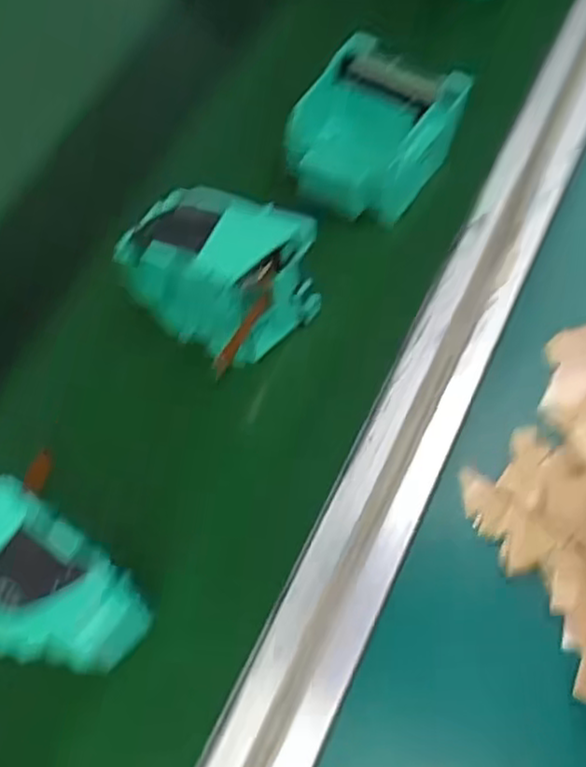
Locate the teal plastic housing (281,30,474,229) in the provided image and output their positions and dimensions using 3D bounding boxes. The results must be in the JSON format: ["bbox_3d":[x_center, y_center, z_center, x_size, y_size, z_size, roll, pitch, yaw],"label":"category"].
[{"bbox_3d":[0.042,-0.131,0.397,0.069,0.041,0.088,32,69,18],"label":"teal plastic housing"}]

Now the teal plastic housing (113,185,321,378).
[{"bbox_3d":[-0.031,-0.044,0.350,0.075,0.088,0.045,20,66,13],"label":"teal plastic housing"}]

